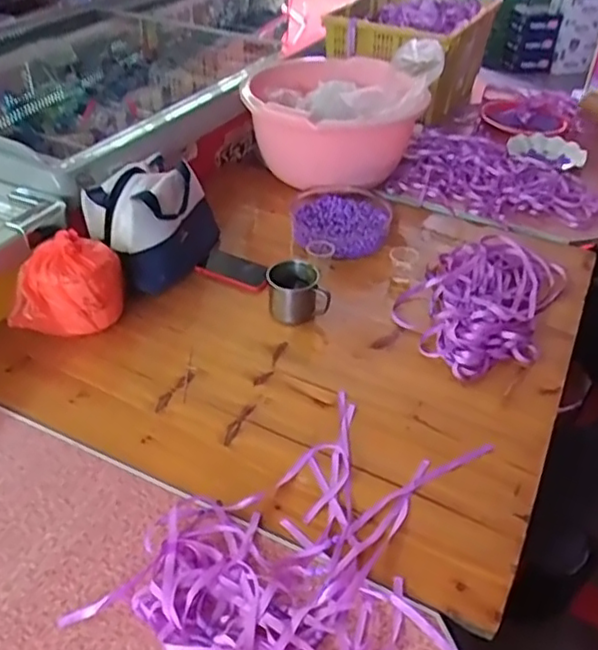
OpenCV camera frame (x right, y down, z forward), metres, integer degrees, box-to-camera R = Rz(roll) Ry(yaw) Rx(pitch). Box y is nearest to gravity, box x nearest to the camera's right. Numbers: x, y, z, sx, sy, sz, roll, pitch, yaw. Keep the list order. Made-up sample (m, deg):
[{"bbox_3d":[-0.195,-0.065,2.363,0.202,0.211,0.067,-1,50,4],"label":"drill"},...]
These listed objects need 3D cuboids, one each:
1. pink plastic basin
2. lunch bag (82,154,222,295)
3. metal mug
[{"bbox_3d":[0.073,-0.469,1.480,0.392,0.189,0.393,11,40,11],"label":"pink plastic basin"},{"bbox_3d":[-0.254,-0.191,1.154,0.145,0.174,0.249,19,42,21],"label":"lunch bag"},{"bbox_3d":[-0.004,-0.051,1.077,0.097,0.079,0.083,-5,39,-8],"label":"metal mug"}]

